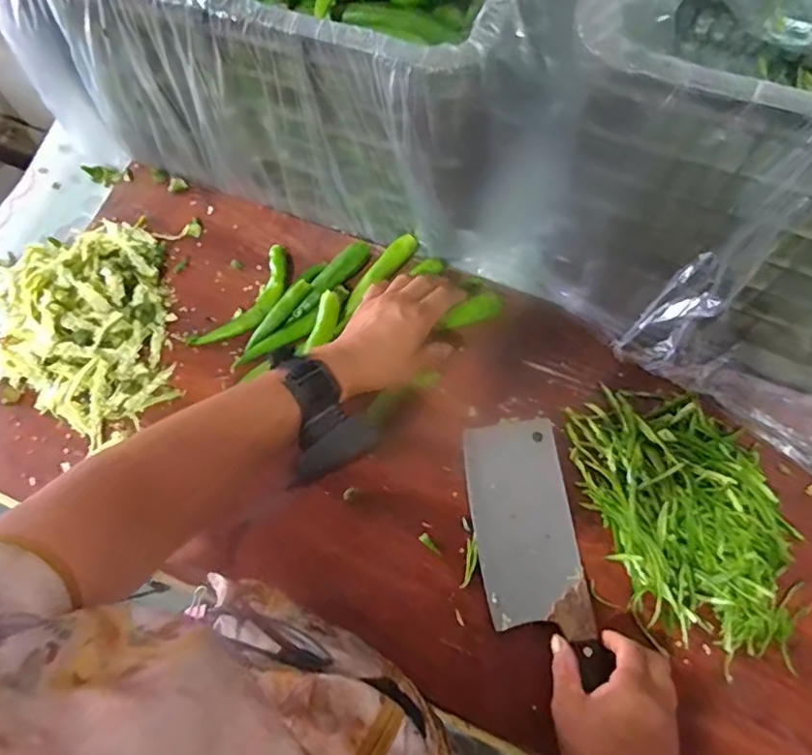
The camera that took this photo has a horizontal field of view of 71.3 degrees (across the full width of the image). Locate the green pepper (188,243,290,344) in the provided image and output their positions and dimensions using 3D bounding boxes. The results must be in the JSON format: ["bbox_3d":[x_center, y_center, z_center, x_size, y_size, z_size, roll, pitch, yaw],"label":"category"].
[{"bbox_3d":[-0.164,-0.076,0.599,0.051,0.023,0.137,37,76,15],"label":"green pepper"}]

